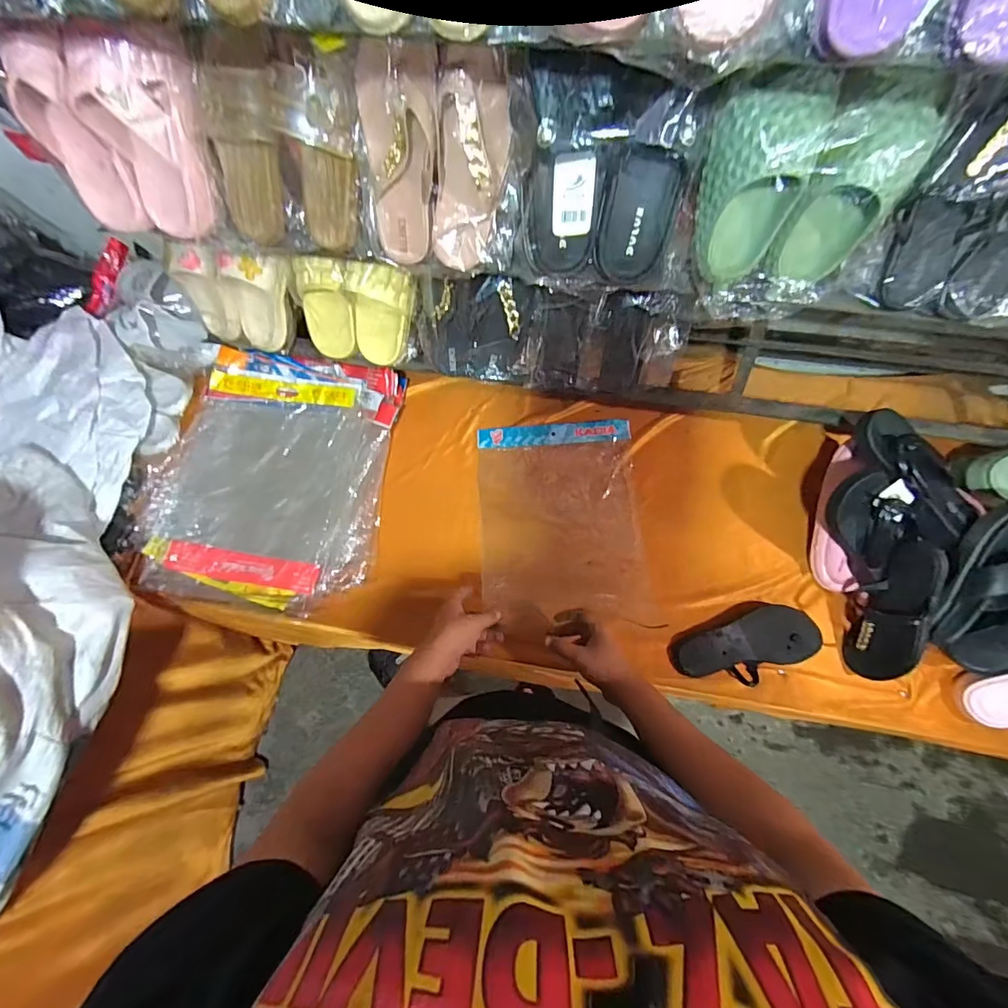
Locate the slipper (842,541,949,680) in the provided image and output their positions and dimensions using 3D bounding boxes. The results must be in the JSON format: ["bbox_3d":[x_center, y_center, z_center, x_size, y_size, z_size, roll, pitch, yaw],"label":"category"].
[{"bbox_3d":[0.590,0.165,0.712,0.065,0.089,0.226,10,111,6],"label":"slipper"}]

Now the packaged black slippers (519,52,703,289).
[{"bbox_3d":[0.124,-0.349,0.517,0.214,0.215,0.080,5,45,3],"label":"packaged black slippers"}]

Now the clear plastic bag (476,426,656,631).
[{"bbox_3d":[0.101,0.023,0.850,0.286,0.025,0.369,-3,71,2],"label":"clear plastic bag"}]

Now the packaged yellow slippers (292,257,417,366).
[{"bbox_3d":[-0.249,-0.322,0.784,0.199,0.177,0.080,4,42,3],"label":"packaged yellow slippers"}]

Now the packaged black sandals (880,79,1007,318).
[{"bbox_3d":[0.529,-0.319,0.504,0.180,0.215,0.080,4,50,11],"label":"packaged black sandals"}]

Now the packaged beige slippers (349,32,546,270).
[{"bbox_3d":[-0.073,-0.388,0.539,0.214,0.209,0.047,15,41,8],"label":"packaged beige slippers"}]

